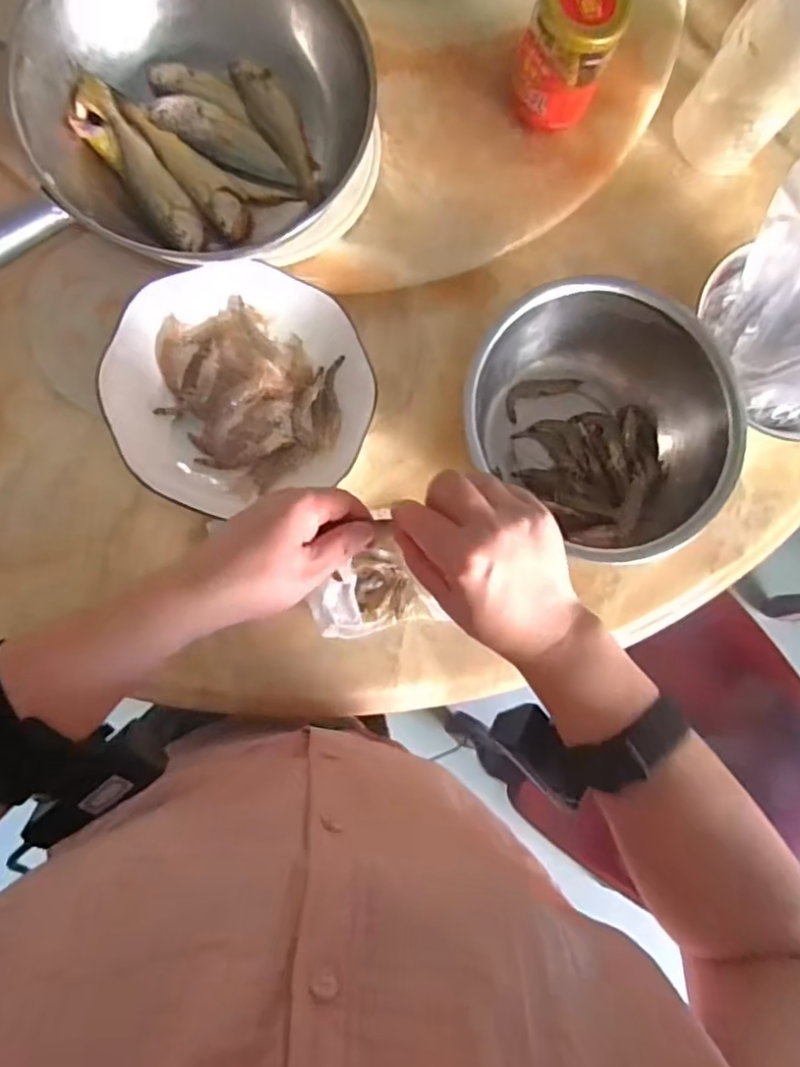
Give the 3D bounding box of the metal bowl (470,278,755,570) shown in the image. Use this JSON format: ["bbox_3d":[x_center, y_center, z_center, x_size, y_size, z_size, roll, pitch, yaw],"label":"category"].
[{"bbox_3d":[0.154,-0.088,0.480,0.176,0.088,0.200,-40,90,-9],"label":"metal bowl"}]

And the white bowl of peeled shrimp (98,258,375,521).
[{"bbox_3d":[-0.123,-0.113,0.471,0.185,0.045,0.177,1,84,-7],"label":"white bowl of peeled shrimp"}]

